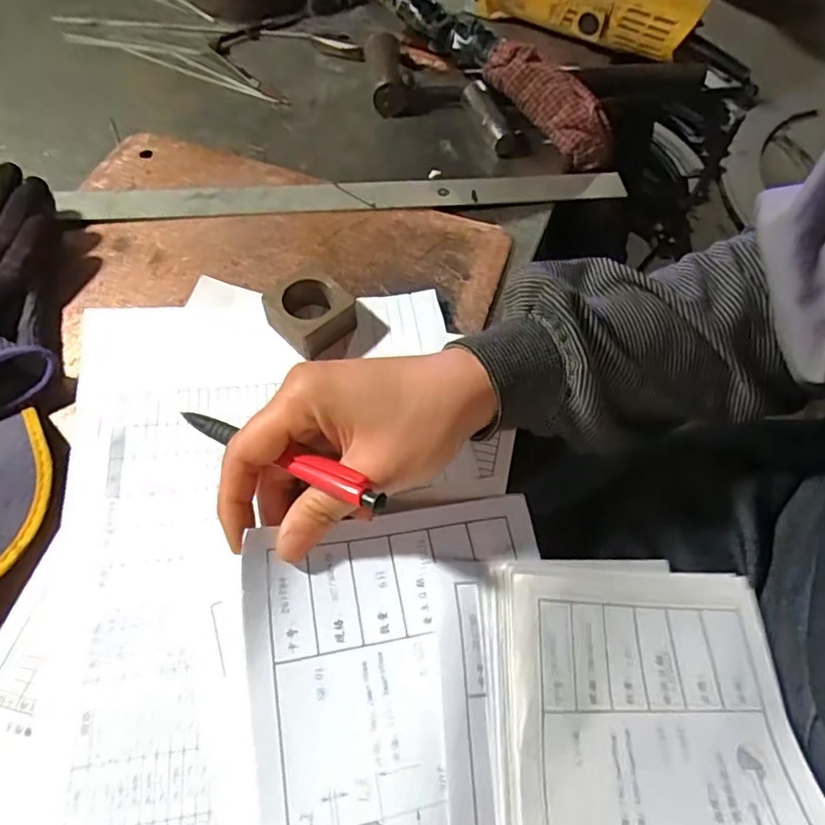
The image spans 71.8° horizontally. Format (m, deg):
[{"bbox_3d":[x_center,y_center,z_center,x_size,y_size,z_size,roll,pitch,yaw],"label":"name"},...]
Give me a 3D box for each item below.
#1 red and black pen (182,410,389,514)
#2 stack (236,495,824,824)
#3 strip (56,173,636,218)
[{"bbox_3d":[-0.064,0.018,0.260,0.128,0.007,0.011,17,59,30],"label":"red and black pen"},{"bbox_3d":[0.057,0.155,0.241,0.253,0.052,0.227,0,60,-2],"label":"stack"},{"bbox_3d":[-0.044,-0.159,0.414,0.399,0.009,0.027,-5,60,-5],"label":"strip"}]

